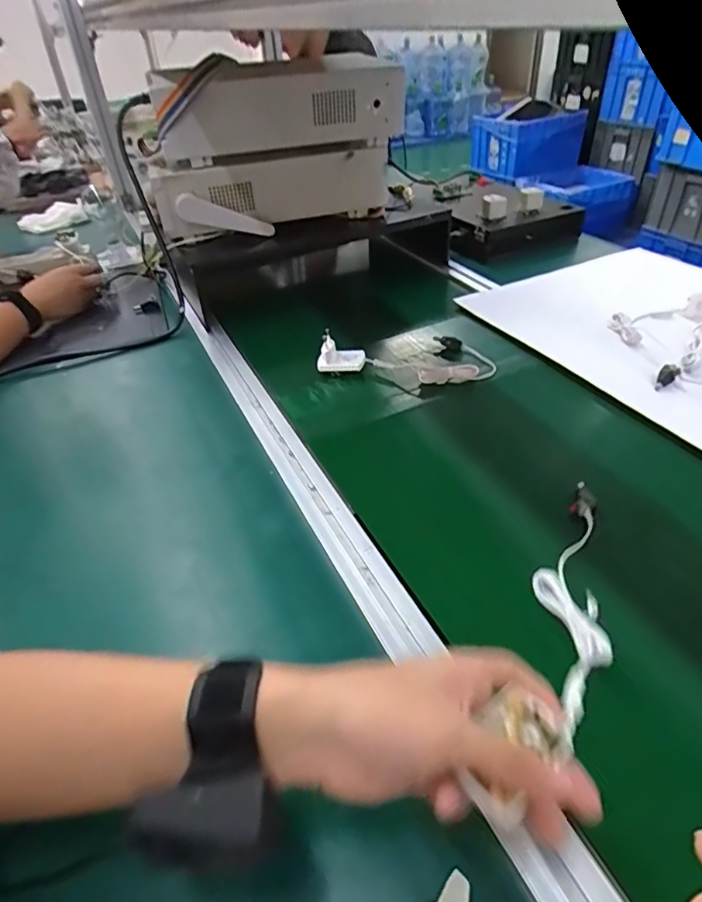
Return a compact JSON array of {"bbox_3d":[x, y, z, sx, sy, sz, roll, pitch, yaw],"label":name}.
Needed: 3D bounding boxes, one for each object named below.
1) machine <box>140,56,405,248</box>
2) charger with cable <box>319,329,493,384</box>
[{"bbox_3d":[-0.122,-0.476,0.823,0.382,0.201,0.146,-15,41,-13],"label":"machine"},{"bbox_3d":[0.077,-0.138,0.702,0.223,0.051,0.105,5,40,11],"label":"charger with cable"}]

